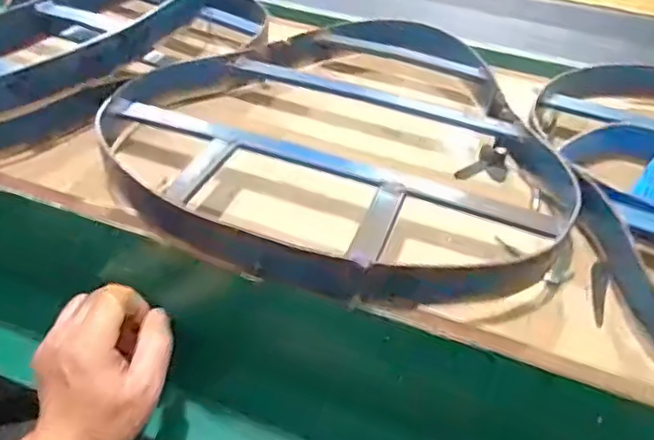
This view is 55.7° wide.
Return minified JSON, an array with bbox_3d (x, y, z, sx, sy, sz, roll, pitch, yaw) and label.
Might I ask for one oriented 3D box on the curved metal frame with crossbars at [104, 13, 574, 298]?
[{"bbox_3d":[0.029,-0.072,0.503,0.337,0.054,0.331,22,45,18],"label":"curved metal frame with crossbars"}]

